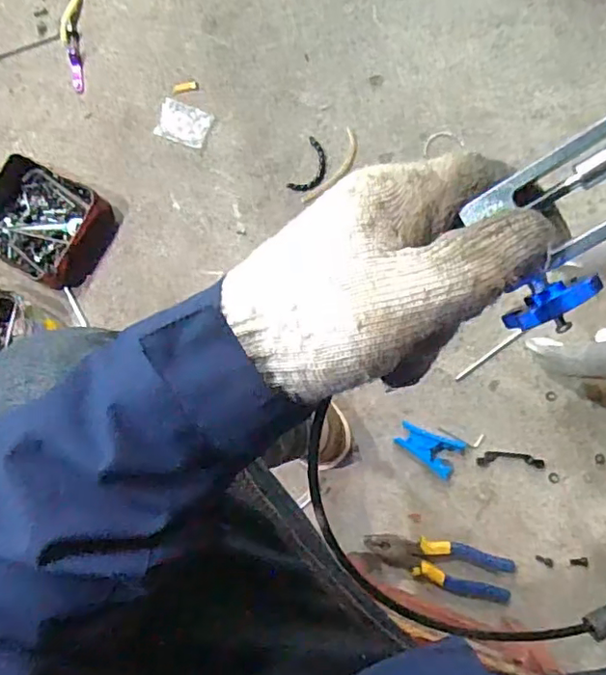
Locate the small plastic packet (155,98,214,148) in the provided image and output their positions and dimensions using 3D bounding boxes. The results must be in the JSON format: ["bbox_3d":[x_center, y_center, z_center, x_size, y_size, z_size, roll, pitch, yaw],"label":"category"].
[{"bbox_3d":[-0.180,-0.320,0.864,0.080,0.007,0.060,19,86,10],"label":"small plastic packet"}]

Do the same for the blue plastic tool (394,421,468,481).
[{"bbox_3d":[0.171,0.148,0.783,0.087,0.011,0.053,32,88,10],"label":"blue plastic tool"}]

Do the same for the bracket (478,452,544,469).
[{"bbox_3d":[0.282,0.166,0.783,0.090,0.004,0.020,2,83,8],"label":"bracket"}]

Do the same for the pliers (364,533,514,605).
[{"bbox_3d":[0.179,0.299,0.768,0.190,0.032,0.058,15,85,9],"label":"pliers"}]

